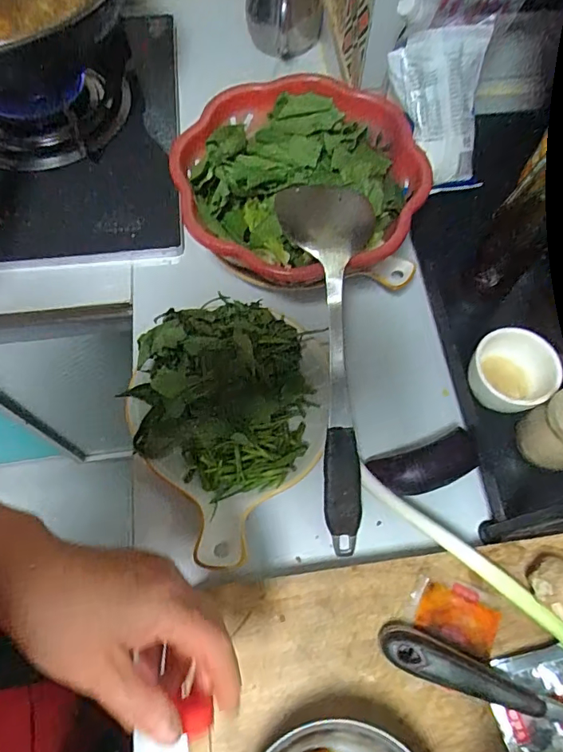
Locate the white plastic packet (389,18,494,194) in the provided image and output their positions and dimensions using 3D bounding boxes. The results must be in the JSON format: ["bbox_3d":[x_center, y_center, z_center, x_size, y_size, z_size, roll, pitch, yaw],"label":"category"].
[{"bbox_3d":[0.168,-0.270,0.502,0.106,0.025,0.149,-13,107,-21],"label":"white plastic packet"}]

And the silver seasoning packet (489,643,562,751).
[{"bbox_3d":[0.193,0.239,0.352,0.077,0.015,0.072,-15,67,-8],"label":"silver seasoning packet"}]

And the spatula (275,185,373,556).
[{"bbox_3d":[0.048,-0.017,0.449,0.085,0.047,0.338,-3,85,-2],"label":"spatula"}]

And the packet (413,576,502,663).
[{"bbox_3d":[0.136,0.184,0.379,0.060,0.009,0.043,25,67,10],"label":"packet"}]

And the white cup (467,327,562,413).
[{"bbox_3d":[0.203,-0.001,0.434,0.068,0.052,0.070,0,65,-1],"label":"white cup"}]

